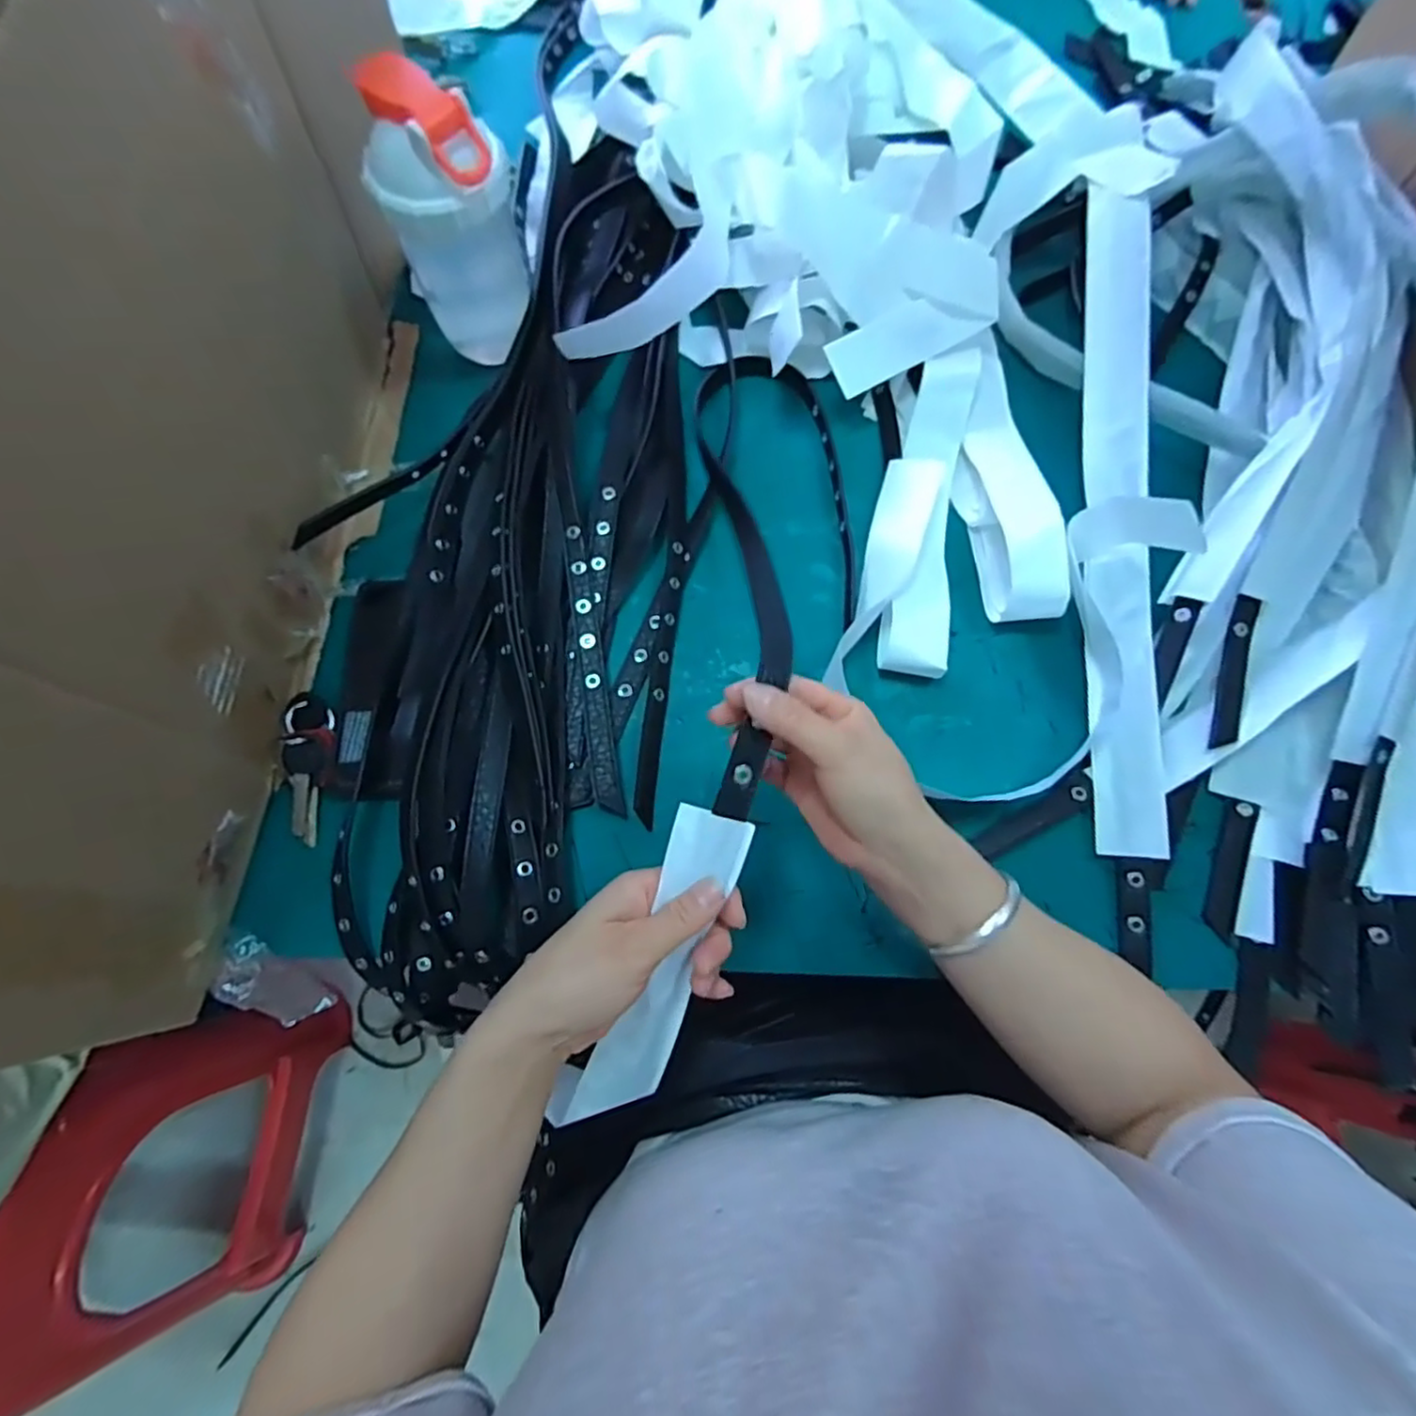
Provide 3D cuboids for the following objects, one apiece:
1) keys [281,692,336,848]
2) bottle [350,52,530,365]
[{"bbox_3d":[-0.282,0.038,0.469,0.032,0.021,0.107,-9,74,-5],"label":"keys"},{"bbox_3d":[-0.188,-0.359,0.504,0.092,0.186,0.085,-26,76,-9],"label":"bottle"}]

